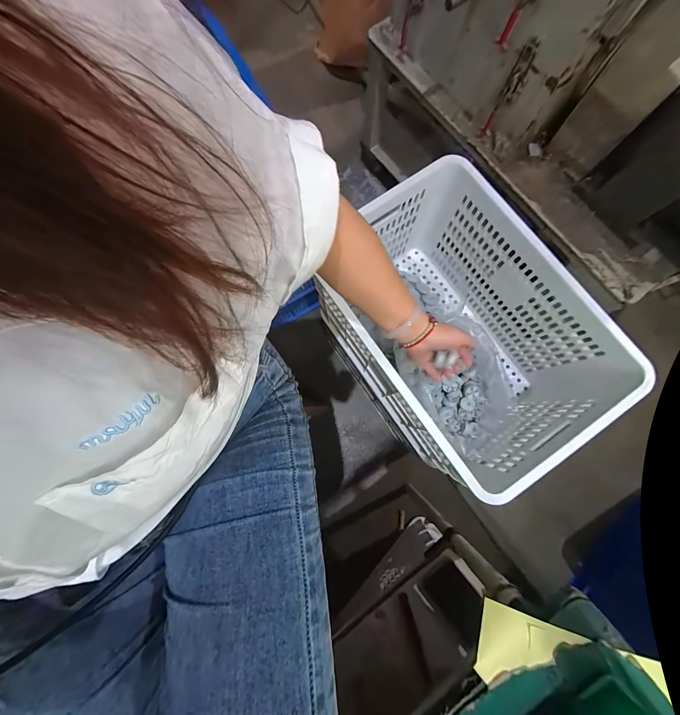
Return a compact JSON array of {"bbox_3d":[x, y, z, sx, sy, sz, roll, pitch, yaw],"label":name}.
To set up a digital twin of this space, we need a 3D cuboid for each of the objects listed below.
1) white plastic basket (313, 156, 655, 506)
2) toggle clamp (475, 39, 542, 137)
[{"bbox_3d":[0.230,-0.052,0.677,0.367,0.320,0.534,-35,80,-5],"label":"white plastic basket"},{"bbox_3d":[0.370,-0.580,0.659,0.046,0.175,0.031,28,81,7],"label":"toggle clamp"}]

